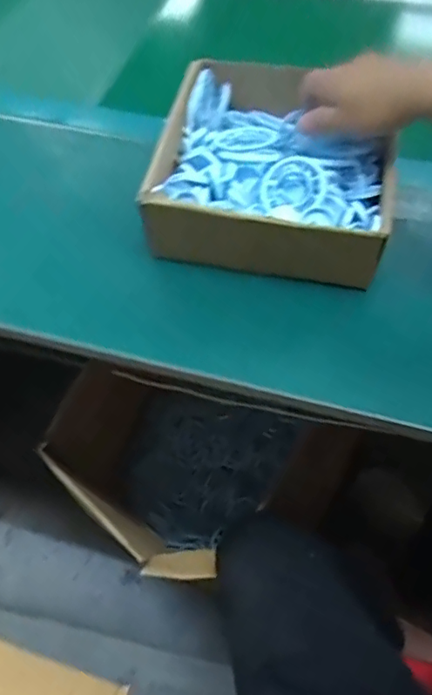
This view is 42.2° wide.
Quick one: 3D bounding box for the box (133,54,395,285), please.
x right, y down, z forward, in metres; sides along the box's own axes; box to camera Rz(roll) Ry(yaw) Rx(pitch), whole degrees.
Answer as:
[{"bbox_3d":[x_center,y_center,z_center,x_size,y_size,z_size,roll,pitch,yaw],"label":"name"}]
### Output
[{"bbox_3d":[0.054,-0.173,0.521,0.204,0.073,0.243,8,59,8],"label":"box"}]

